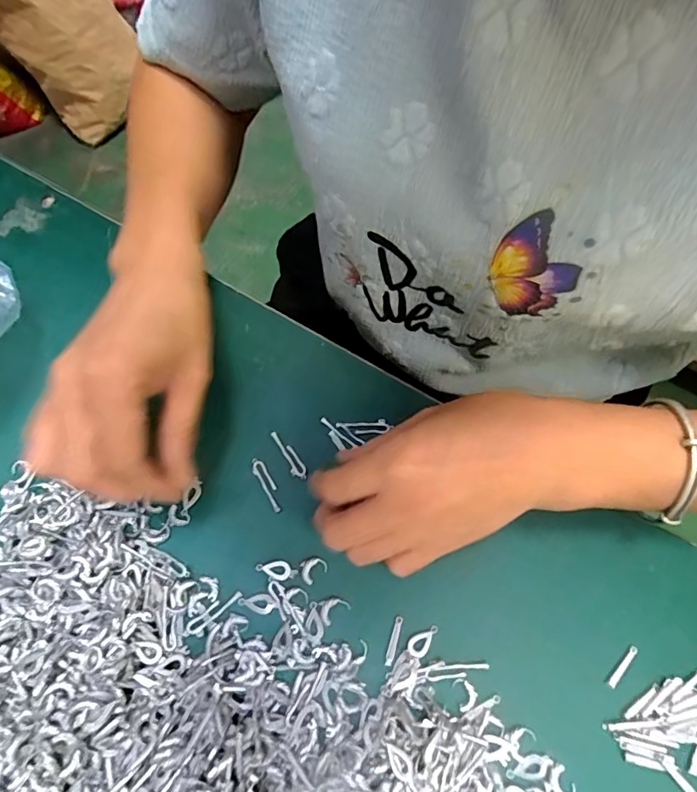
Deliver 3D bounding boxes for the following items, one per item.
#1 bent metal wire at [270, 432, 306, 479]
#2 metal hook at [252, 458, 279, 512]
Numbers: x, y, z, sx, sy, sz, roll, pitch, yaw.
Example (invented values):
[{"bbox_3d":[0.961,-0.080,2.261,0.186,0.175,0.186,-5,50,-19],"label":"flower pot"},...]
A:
[{"bbox_3d":[-0.035,0.035,0.283,0.008,0.004,0.033,-30,70,-13],"label":"bent metal wire"},{"bbox_3d":[-0.047,0.050,0.276,0.008,0.004,0.034,-26,69,-12],"label":"metal hook"}]

